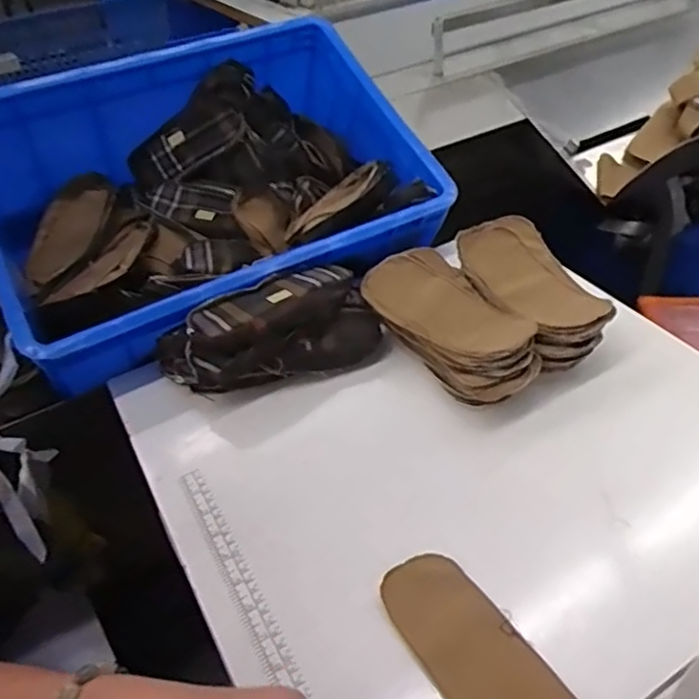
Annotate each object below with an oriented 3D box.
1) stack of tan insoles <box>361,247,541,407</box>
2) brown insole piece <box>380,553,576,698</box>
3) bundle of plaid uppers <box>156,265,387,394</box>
[{"bbox_3d":[0.107,-0.028,0.658,0.103,0.052,0.202,-28,46,-23],"label":"stack of tan insoles"},{"bbox_3d":[0.095,0.218,0.432,0.066,0.008,0.187,-31,47,-16],"label":"brown insole piece"},{"bbox_3d":[-0.084,-0.022,0.671,0.224,0.074,0.102,-17,42,-12],"label":"bundle of plaid uppers"}]

